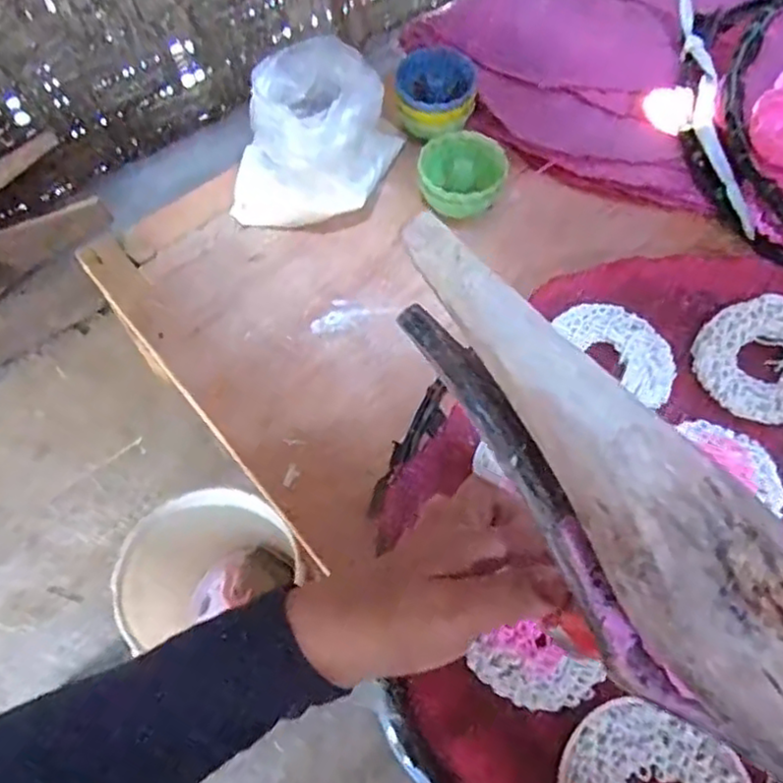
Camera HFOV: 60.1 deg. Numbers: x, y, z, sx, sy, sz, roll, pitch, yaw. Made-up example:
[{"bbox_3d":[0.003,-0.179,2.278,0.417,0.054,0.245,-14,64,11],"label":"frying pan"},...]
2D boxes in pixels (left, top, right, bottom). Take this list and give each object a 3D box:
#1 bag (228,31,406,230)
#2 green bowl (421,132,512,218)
[{"bbox_3d":[-0.050,-0.188,0.494,0.091,0.078,0.143,20,64,14],"label":"bag"},{"bbox_3d":[0.052,-0.154,0.495,0.060,0.035,0.065,-2,61,3],"label":"green bowl"}]

